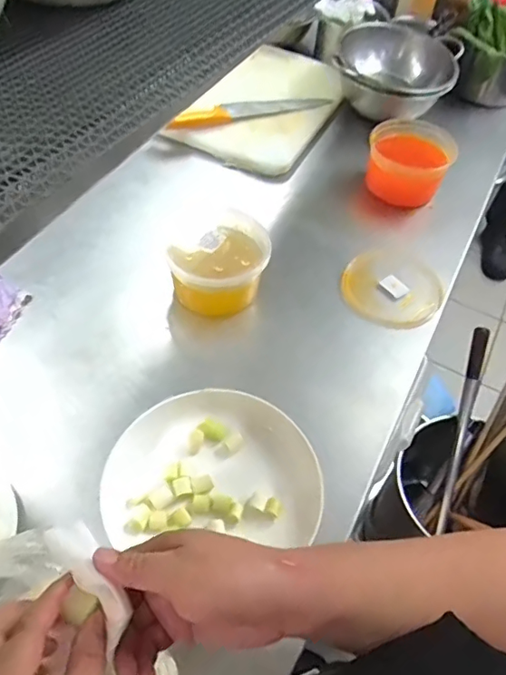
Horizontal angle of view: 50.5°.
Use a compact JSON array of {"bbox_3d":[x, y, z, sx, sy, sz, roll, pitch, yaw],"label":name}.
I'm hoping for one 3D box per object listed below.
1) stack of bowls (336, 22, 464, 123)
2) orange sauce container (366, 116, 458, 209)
[{"bbox_3d":[0.307,-0.580,1.158,0.247,0.112,0.259,19,54,9],"label":"stack of bowls"},{"bbox_3d":[0.269,-0.309,0.936,0.144,0.093,0.122,25,56,13],"label":"orange sauce container"}]

